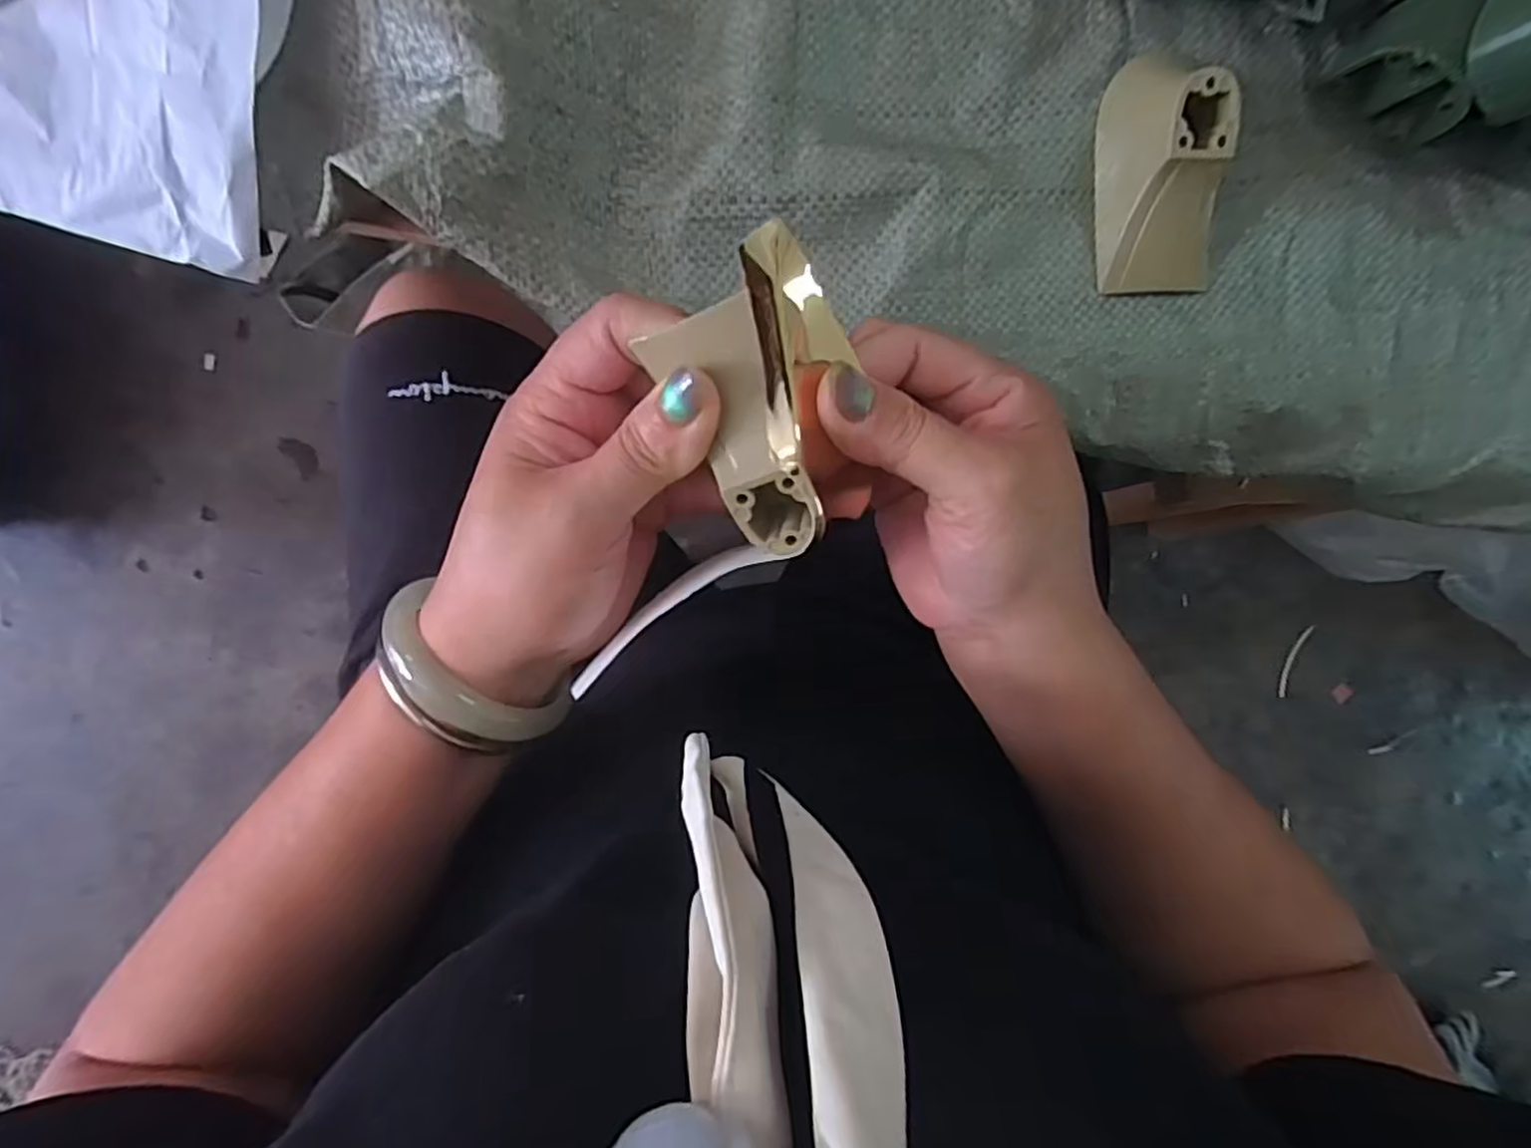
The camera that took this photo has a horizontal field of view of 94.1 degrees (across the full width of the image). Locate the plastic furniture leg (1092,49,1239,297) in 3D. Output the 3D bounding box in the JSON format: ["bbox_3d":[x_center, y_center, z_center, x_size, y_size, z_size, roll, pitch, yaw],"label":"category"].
[{"bbox_3d":[0.152,-0.151,0.266,0.043,0.032,0.079,-6,96,-5],"label":"plastic furniture leg"}]

